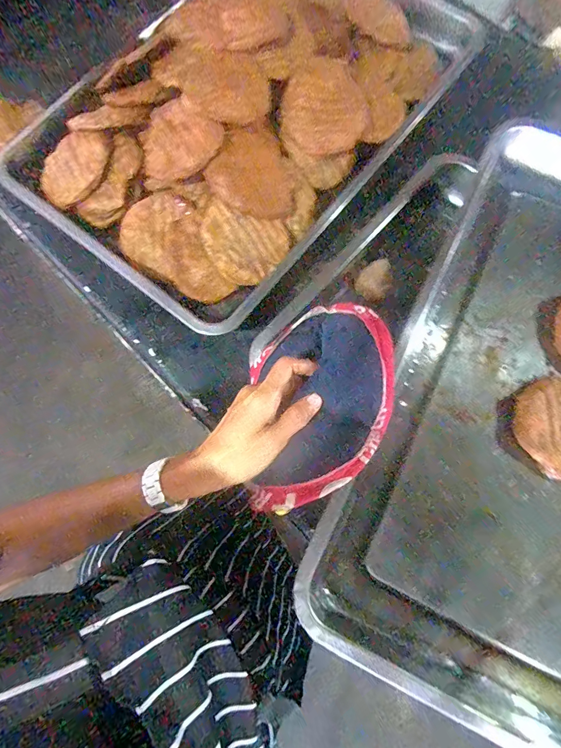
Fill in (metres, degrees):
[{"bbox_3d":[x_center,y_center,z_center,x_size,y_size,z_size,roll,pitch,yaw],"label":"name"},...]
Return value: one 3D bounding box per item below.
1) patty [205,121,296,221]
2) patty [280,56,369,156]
[{"bbox_3d":[-0.032,-0.232,0.457,0.096,0.017,0.103,-37,111,-22],"label":"patty"},{"bbox_3d":[0.049,-0.318,0.465,0.100,0.013,0.104,0,94,2],"label":"patty"}]

